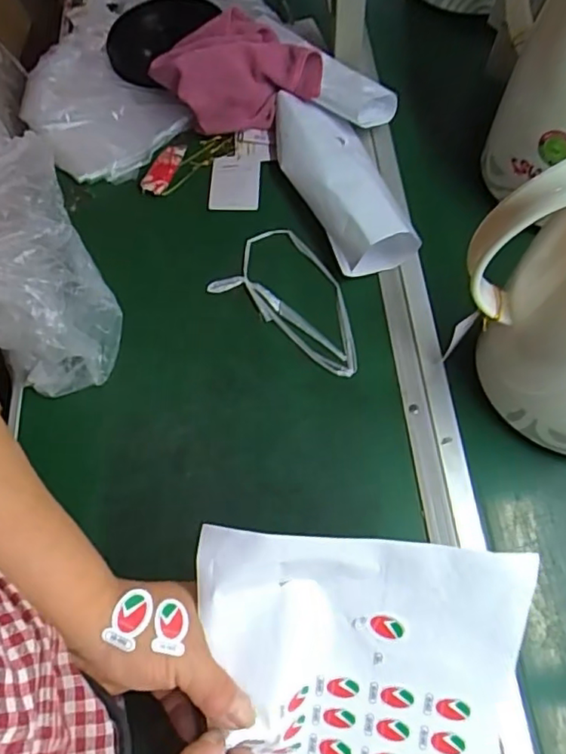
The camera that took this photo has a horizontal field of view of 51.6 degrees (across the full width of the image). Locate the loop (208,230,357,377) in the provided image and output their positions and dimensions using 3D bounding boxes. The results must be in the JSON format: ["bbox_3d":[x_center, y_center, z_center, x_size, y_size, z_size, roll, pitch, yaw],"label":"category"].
[{"bbox_3d":[0.020,-0.076,0.536,0.160,0.011,0.096,35,71,17],"label":"loop"}]

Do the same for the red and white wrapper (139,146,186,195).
[{"bbox_3d":[-0.124,-0.217,0.610,0.024,0.013,0.060,20,67,12],"label":"red and white wrapper"}]

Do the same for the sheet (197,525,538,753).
[{"bbox_3d":[0.041,0.198,0.347,0.176,0.029,0.221,3,100,3],"label":"sheet"}]

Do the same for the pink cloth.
[{"bbox_3d":[-0.045,-0.315,0.622,0.153,0.062,0.130,41,73,19],"label":"pink cloth"}]

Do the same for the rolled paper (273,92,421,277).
[{"bbox_3d":[0.052,-0.197,0.570,0.083,0.053,0.227,-20,65,-7],"label":"rolled paper"}]

